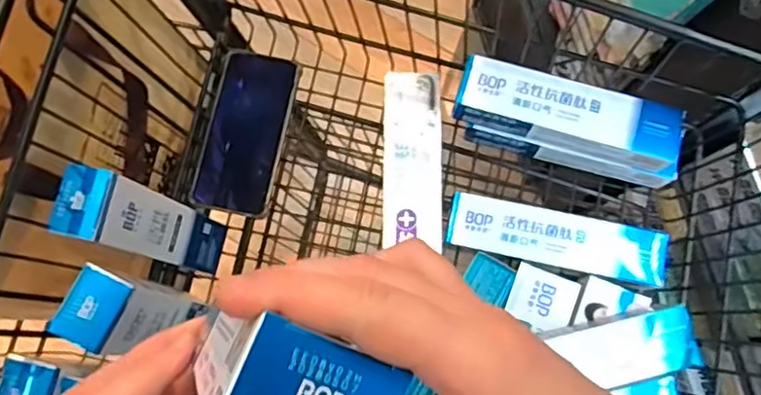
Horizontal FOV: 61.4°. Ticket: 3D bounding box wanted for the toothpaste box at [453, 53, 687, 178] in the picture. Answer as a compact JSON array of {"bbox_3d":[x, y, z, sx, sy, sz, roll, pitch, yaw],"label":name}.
[{"bbox_3d":[0.170,-0.074,0.580,0.199,0.045,0.054,15,78,3],"label":"toothpaste box"}]

